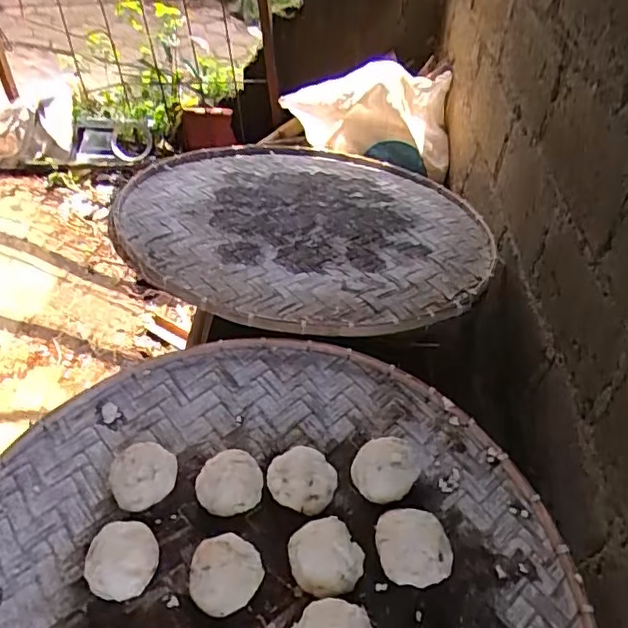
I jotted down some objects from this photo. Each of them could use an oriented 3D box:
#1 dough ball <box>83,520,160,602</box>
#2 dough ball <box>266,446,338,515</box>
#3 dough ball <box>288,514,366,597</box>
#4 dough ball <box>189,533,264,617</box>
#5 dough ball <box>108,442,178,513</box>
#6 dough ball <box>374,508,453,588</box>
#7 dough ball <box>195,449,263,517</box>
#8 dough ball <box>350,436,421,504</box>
[{"bbox_3d":[-0.210,0.265,0.620,0.079,0.041,0.080,1,48,-1],"label":"dough ball"},{"bbox_3d":[-0.014,0.203,0.701,0.085,0.042,0.075,30,53,22],"label":"dough ball"},{"bbox_3d":[0.014,0.271,0.635,0.078,0.049,0.076,1,48,-1],"label":"dough ball"},{"bbox_3d":[-0.095,0.282,0.621,0.073,0.041,0.077,1,48,-1],"label":"dough ball"},{"bbox_3d":[-0.205,0.196,0.686,0.078,0.044,0.074,1,48,-1],"label":"dough ball"},{"bbox_3d":[0.115,0.270,0.659,0.087,0.044,0.079,9,48,5],"label":"dough ball"},{"bbox_3d":[-0.104,0.204,0.695,0.076,0.034,0.073,1,48,-1],"label":"dough ball"},{"bbox_3d":[0.090,0.191,0.708,0.072,0.048,0.078,1,48,-1],"label":"dough ball"}]

